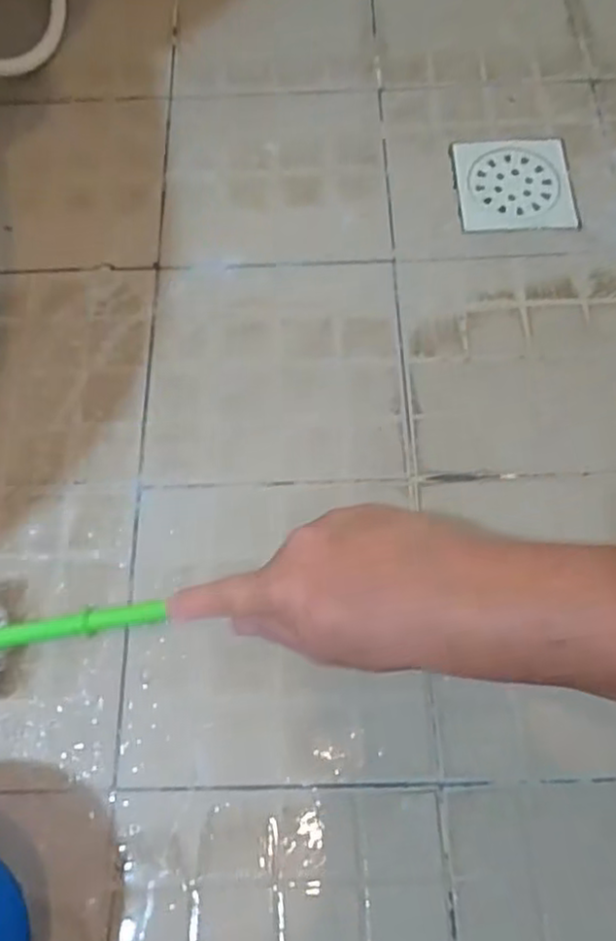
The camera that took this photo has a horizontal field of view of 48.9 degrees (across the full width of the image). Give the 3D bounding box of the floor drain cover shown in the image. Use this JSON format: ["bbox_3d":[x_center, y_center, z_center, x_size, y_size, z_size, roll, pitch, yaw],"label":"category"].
[{"bbox_3d":[0.181,-0.249,0.589,0.099,0.005,0.103,-2,67,0],"label":"floor drain cover"}]

